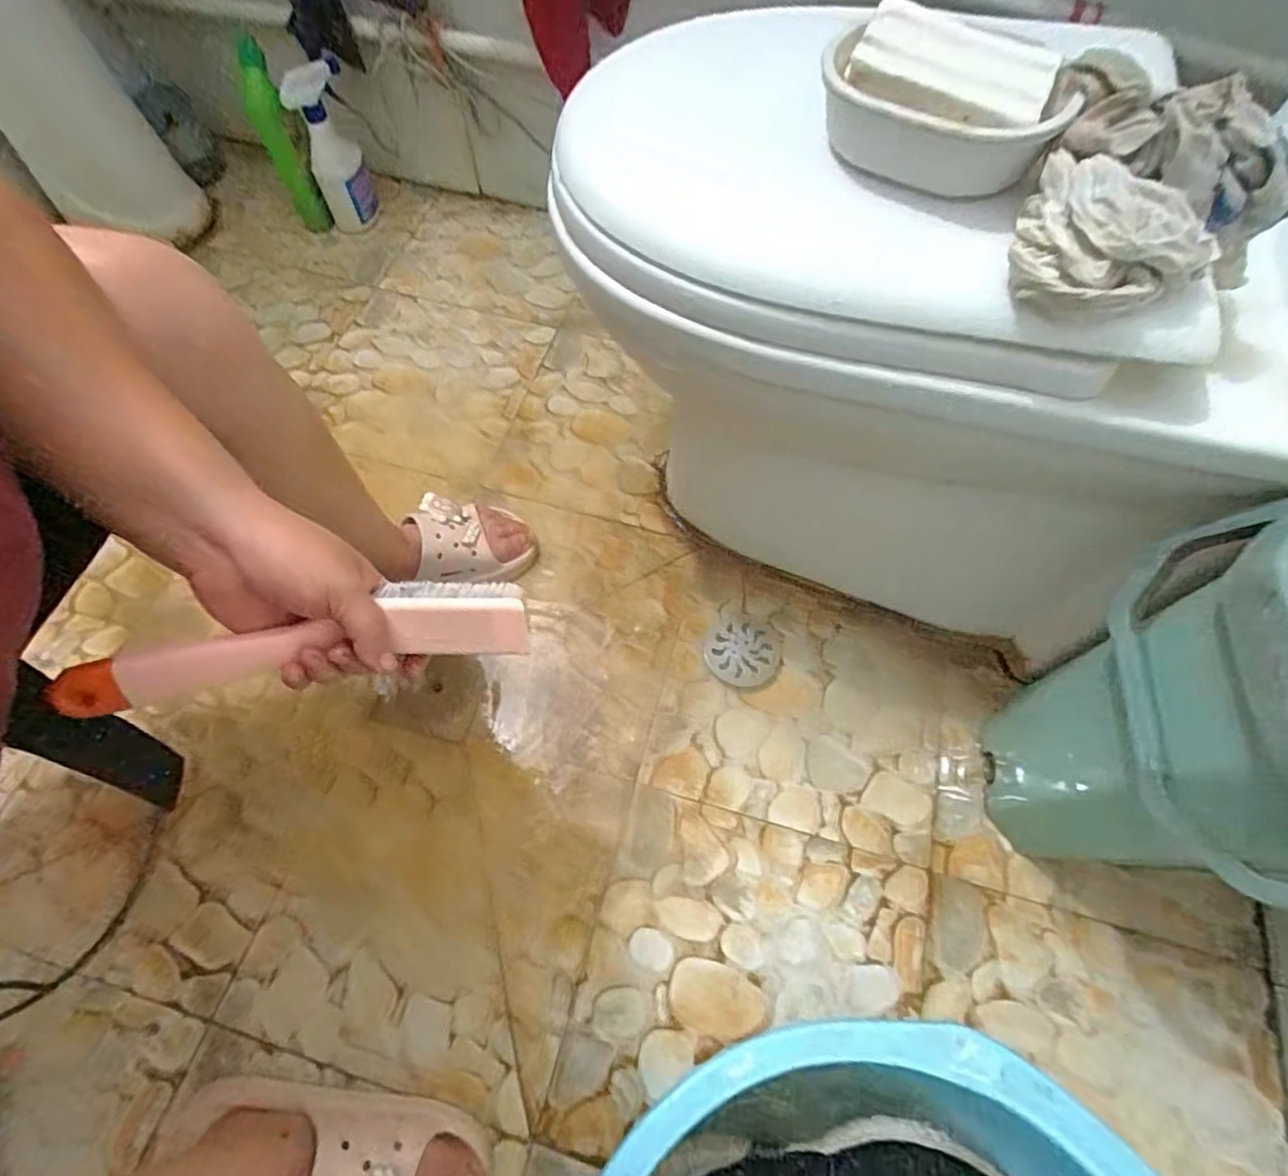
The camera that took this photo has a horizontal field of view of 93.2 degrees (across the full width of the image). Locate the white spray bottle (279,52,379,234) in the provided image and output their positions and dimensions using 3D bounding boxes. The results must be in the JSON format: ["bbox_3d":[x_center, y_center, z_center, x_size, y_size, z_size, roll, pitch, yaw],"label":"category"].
[{"bbox_3d":[-0.450,-0.637,0.888,0.088,0.189,0.080,-21,66,-11],"label":"white spray bottle"}]

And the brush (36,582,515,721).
[{"bbox_3d":[-0.175,0.032,0.321,0.220,0.032,0.043,-11,65,-11],"label":"brush"}]

